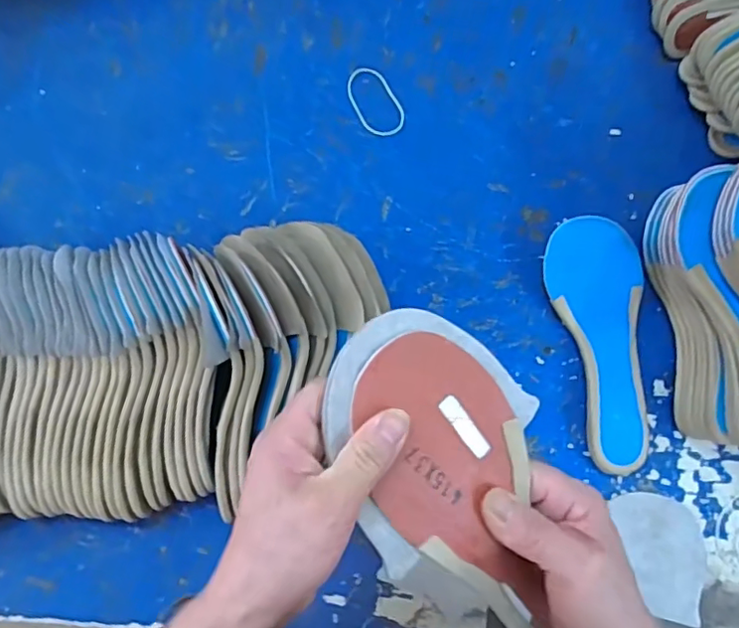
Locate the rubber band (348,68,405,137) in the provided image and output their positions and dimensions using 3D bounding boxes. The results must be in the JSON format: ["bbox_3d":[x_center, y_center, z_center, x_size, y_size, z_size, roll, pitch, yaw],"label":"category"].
[{"bbox_3d":[0.004,-0.228,0.598,0.045,0.004,0.088,-26,78,-5],"label":"rubber band"}]

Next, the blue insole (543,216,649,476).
[{"bbox_3d":[0.218,0.026,0.511,0.085,0.052,0.223,-9,78,-1],"label":"blue insole"}]

